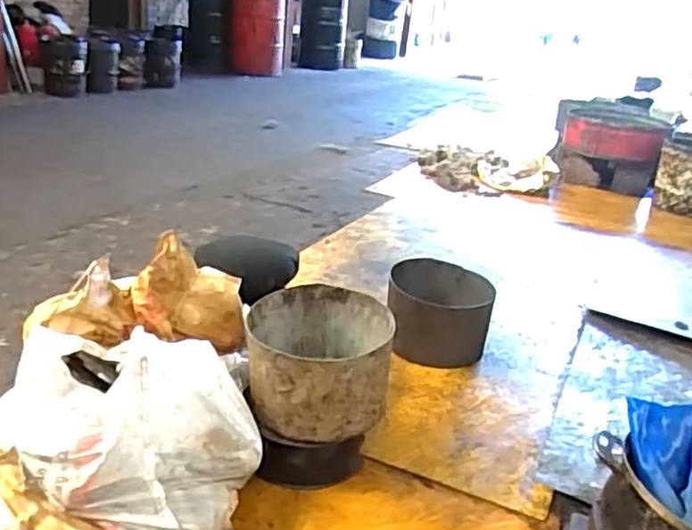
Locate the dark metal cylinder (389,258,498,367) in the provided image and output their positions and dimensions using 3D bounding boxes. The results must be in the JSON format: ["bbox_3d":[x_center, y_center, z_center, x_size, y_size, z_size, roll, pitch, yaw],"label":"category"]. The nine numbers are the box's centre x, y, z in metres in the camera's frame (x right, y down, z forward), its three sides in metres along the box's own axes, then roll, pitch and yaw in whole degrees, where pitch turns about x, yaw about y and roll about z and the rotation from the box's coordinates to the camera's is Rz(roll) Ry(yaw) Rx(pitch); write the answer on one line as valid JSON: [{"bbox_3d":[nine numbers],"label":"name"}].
[{"bbox_3d":[0.251,0.123,1.871,0.272,0.197,0.314,4,23,0],"label":"dark metal cylinder"}]

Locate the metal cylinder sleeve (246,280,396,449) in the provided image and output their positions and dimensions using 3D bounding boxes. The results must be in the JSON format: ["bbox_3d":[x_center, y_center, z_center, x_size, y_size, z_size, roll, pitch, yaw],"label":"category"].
[{"bbox_3d":[-0.052,0.197,1.358,0.283,0.192,0.310,4,23,-2],"label":"metal cylinder sleeve"}]

